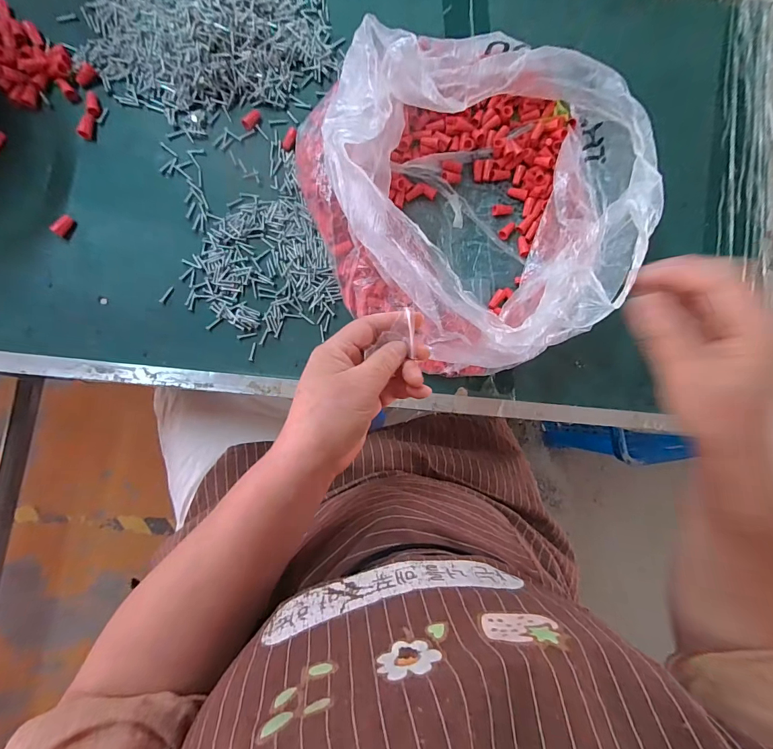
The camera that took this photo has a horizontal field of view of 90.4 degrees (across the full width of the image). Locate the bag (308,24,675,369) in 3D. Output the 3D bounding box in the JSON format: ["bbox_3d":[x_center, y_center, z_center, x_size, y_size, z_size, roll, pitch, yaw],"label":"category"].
[{"bbox_3d":[0.102,-0.193,0.392,0.341,0.125,0.348,-41,92,-7],"label":"bag"}]

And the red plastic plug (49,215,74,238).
[{"bbox_3d":[-0.335,-0.154,0.397,0.012,0.012,0.022,31,84,-4],"label":"red plastic plug"}]

